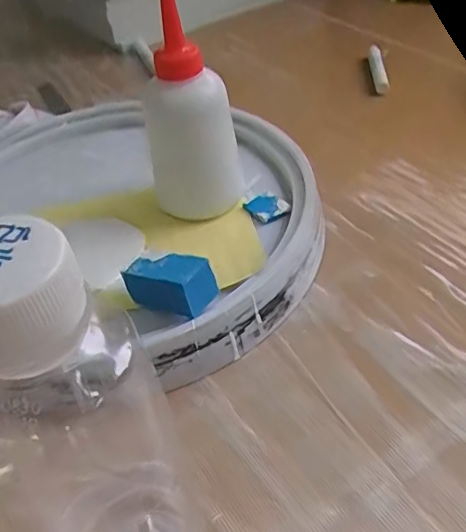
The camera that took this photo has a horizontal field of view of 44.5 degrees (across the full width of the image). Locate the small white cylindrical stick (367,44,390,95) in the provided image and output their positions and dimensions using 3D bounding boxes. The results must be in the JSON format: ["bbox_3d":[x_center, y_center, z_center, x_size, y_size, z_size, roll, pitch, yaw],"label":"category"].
[{"bbox_3d":[0.148,-0.201,0.581,0.015,0.014,0.085,-1,42,7],"label":"small white cylindrical stick"}]

